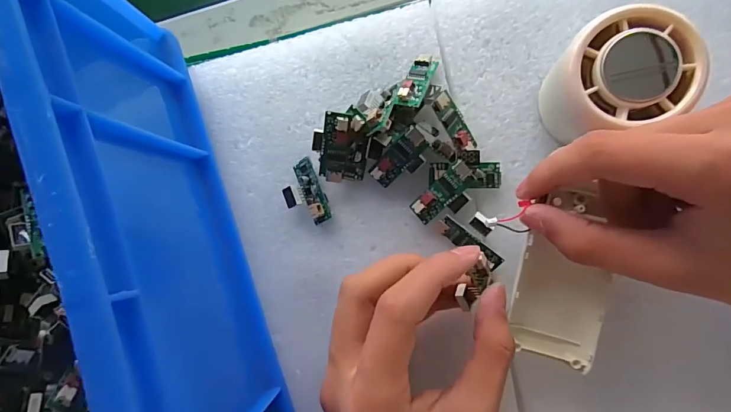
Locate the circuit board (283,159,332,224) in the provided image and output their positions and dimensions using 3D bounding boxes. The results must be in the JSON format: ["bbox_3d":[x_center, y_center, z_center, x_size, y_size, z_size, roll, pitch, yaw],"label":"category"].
[{"bbox_3d":[-0.035,-0.007,0.239,0.022,0.009,0.038,-27,82,5],"label":"circuit board"}]

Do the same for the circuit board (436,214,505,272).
[{"bbox_3d":[0.056,0.020,0.217,0.038,0.004,0.011,40,91,9],"label":"circuit board"}]

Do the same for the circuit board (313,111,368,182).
[{"bbox_3d":[-0.013,-0.034,0.227,0.030,0.012,0.038,-1,122,-16],"label":"circuit board"}]

